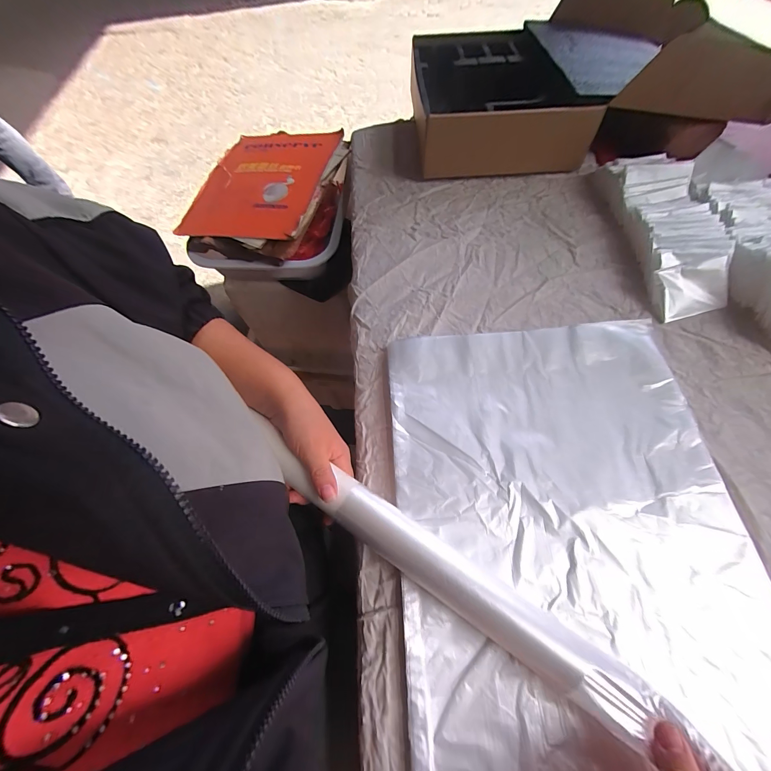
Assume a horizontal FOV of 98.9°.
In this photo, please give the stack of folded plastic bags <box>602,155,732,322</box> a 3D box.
[{"bbox_3d":[0.380,-0.210,0.445,0.090,0.052,0.256,0,63,2],"label":"stack of folded plastic bags"}]

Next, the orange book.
[{"bbox_3d":[-0.224,-0.391,0.639,0.246,0.043,0.326,15,65,10],"label":"orange book"}]

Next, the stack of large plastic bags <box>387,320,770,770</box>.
[{"bbox_3d":[0.167,0.145,0.296,0.307,0.019,0.462,-3,63,1],"label":"stack of large plastic bags"}]

